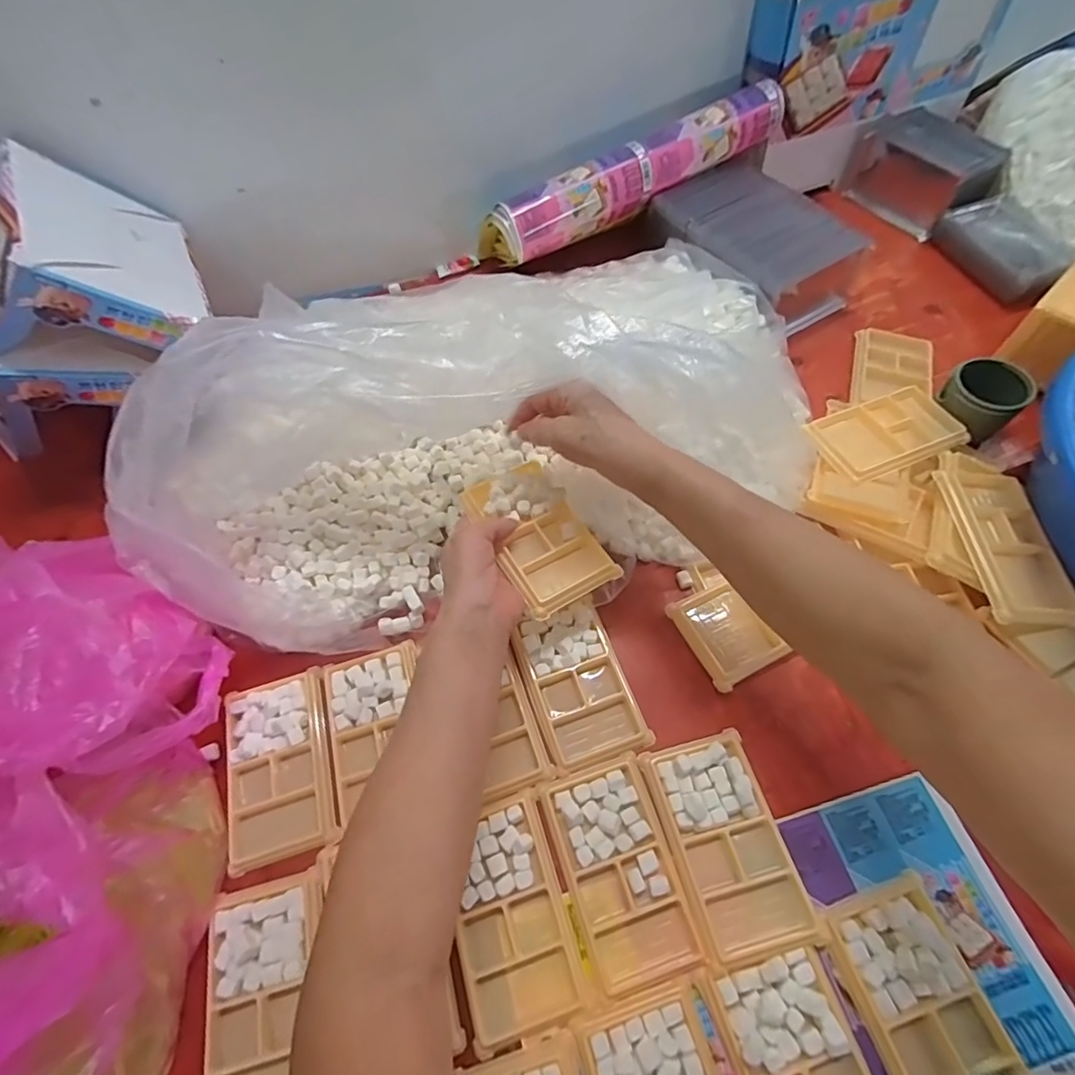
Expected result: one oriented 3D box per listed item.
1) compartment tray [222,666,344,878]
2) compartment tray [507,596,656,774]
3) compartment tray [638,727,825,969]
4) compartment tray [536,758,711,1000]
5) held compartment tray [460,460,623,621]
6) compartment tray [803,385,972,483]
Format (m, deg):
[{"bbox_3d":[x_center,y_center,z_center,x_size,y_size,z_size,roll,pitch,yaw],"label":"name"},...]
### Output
[{"bbox_3d":[-0.206,0.180,0.442,0.079,0.013,0.135,-17,61,-5],"label":"compartment tray"},{"bbox_3d":[0.033,0.117,0.456,0.078,0.012,0.126,-18,61,-6],"label":"compartment tray"},{"bbox_3d":[0.133,0.214,0.394,0.076,0.022,0.133,-14,61,-4],"label":"compartment tray"},{"bbox_3d":[0.058,0.233,0.392,0.077,0.011,0.133,-18,61,-6],"label":"compartment tray"},{"bbox_3d":[0.000,-0.004,0.461,0.075,0.016,0.133,-29,63,-11],"label":"held compartment tray"},{"bbox_3d":[0.328,-0.100,0.528,0.133,0.019,0.078,-22,61,-8],"label":"compartment tray"}]

